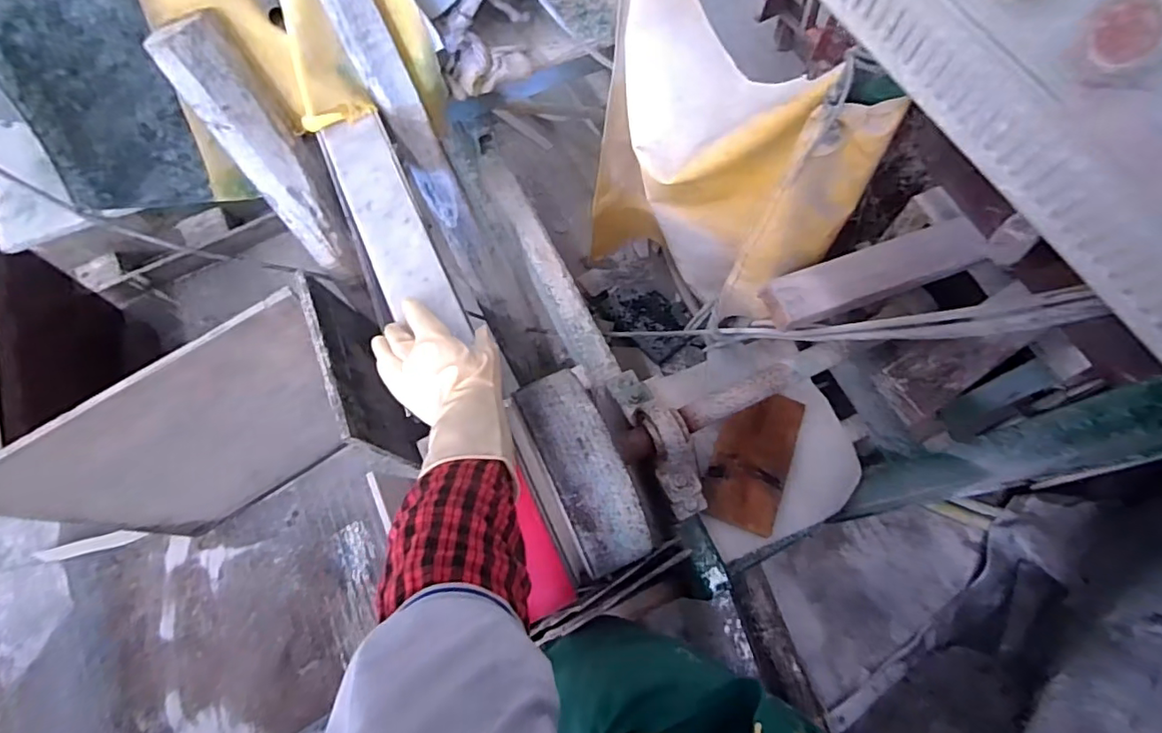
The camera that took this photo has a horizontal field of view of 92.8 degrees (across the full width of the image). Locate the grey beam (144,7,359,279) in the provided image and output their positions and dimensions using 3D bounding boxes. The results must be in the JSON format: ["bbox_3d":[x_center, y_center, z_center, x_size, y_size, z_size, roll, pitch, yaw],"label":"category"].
[{"bbox_3d":[-0.423,-0.275,0.780,0.093,0.382,0.045,-30,49,-11],"label":"grey beam"}]

